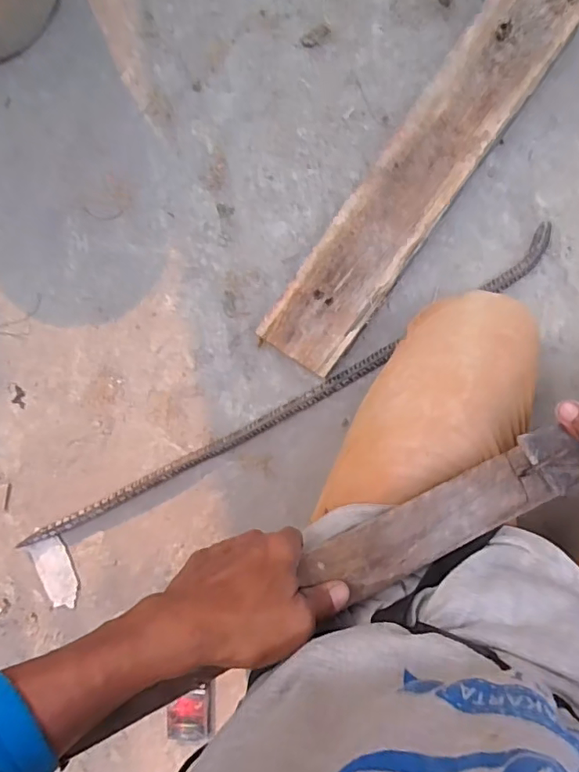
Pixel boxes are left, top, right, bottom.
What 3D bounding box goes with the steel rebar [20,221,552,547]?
[{"bbox_3d":[-0.013,0.026,0.706,0.814,0.028,0.047,-31,84,5],"label":"steel rebar"}]

